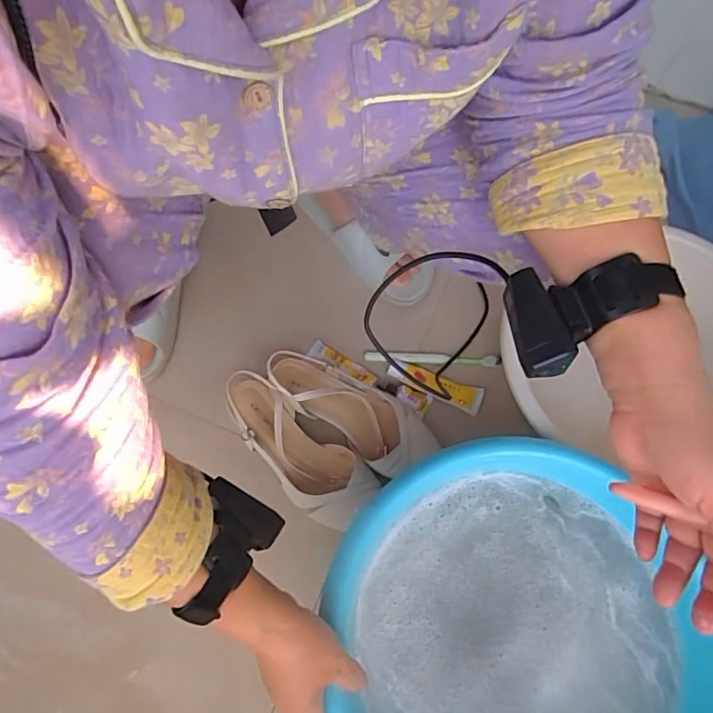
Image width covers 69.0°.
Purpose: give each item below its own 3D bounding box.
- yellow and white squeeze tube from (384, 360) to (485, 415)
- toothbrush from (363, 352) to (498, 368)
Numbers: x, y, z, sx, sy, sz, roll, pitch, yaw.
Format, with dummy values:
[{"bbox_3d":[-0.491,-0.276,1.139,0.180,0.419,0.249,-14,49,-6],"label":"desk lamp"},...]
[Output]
[{"bbox_3d":[0.104,0.035,0.683,0.125,0.014,0.034,21,70,7],"label":"yellow and white squeeze tube"},{"bbox_3d":[0.103,0.003,0.702,0.181,0.009,0.017,3,69,0],"label":"toothbrush"}]

